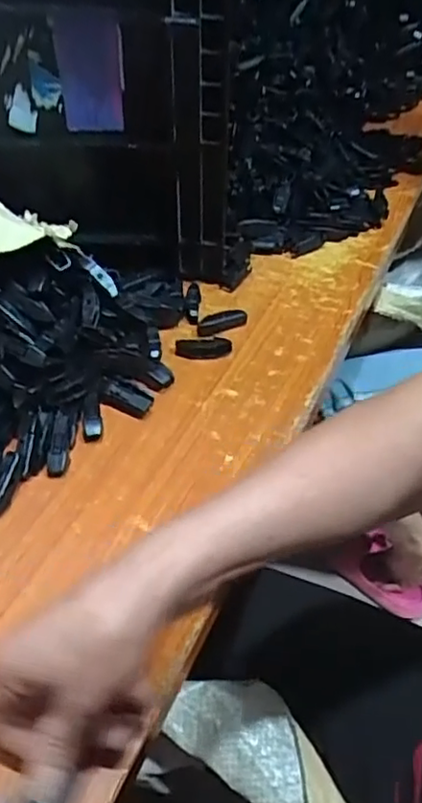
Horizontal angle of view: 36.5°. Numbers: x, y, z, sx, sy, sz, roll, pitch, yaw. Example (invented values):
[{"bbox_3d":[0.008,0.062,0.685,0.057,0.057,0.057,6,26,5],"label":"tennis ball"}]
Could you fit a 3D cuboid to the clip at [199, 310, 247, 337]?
[{"bbox_3d":[0.012,-0.079,0.638,0.051,0.014,0.019,-21,48,-21],"label":"clip"}]

